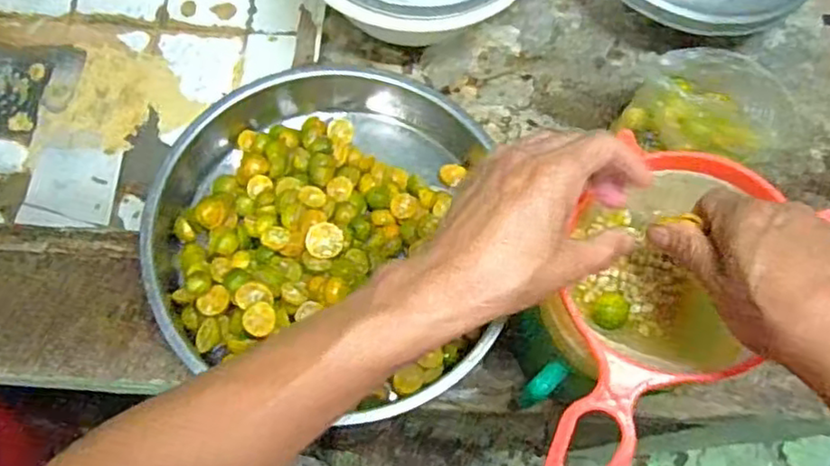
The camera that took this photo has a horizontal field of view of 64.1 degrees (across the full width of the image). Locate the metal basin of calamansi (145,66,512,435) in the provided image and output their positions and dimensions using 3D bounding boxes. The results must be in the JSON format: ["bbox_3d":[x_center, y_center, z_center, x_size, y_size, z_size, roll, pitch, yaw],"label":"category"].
[{"bbox_3d":[-0.067,0.000,0.597,0.319,0.070,0.299,1,70,-2],"label":"metal basin of calamansi"}]

